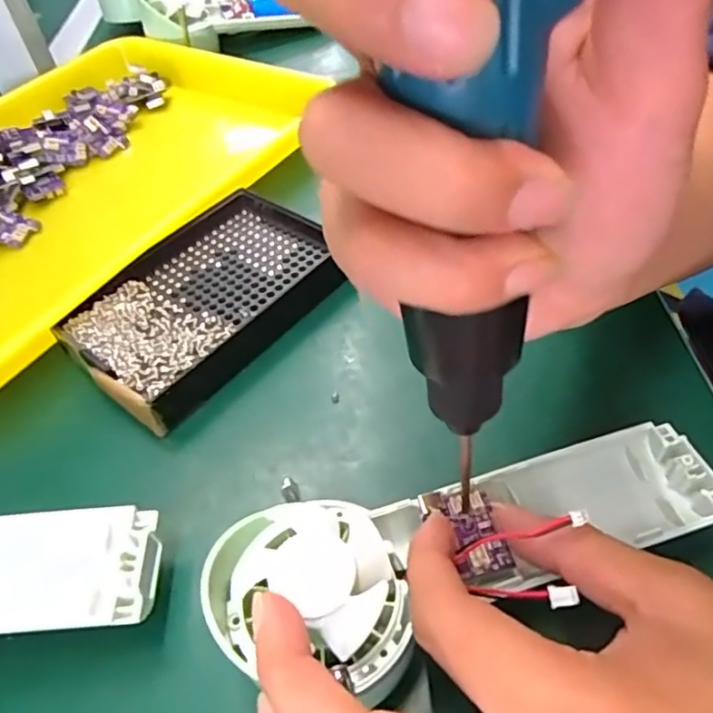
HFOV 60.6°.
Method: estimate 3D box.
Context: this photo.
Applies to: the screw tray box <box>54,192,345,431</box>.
[{"bbox_3d":[-0.078,-0.030,0.324,0.089,0.026,0.142,30,59,28],"label":"screw tray box"}]

